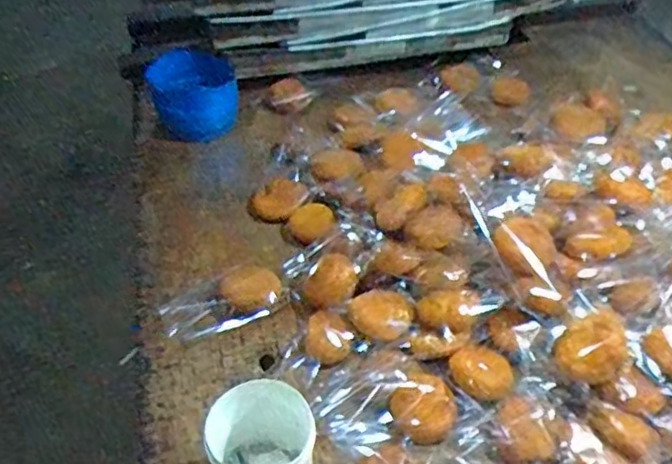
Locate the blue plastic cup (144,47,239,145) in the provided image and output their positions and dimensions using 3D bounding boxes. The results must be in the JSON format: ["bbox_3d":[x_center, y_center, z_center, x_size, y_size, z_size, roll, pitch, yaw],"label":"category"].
[{"bbox_3d":[-0.268,-0.259,1.220,0.154,0.130,0.145,0,44,0],"label":"blue plastic cup"}]

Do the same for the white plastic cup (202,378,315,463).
[{"bbox_3d":[-0.080,0.241,0.686,0.101,0.130,0.109,0,44,0],"label":"white plastic cup"}]

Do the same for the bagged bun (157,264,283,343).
[{"bbox_3d":[-0.157,0.099,0.904,0.172,0.036,0.114,-30,52,-28],"label":"bagged bun"}]

